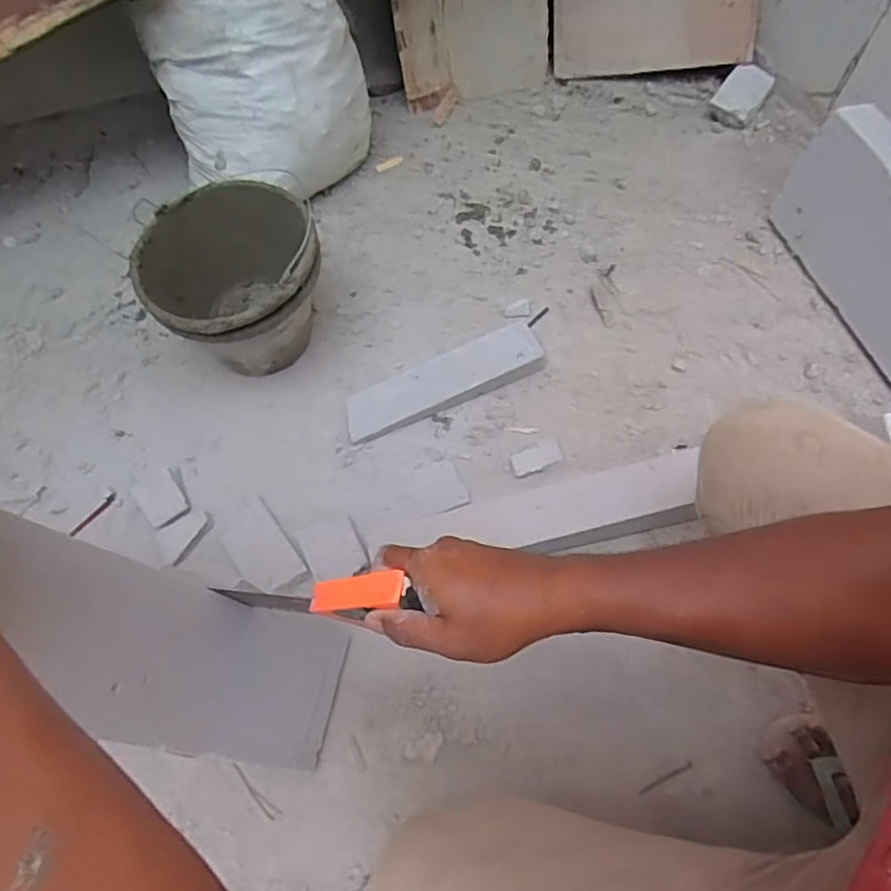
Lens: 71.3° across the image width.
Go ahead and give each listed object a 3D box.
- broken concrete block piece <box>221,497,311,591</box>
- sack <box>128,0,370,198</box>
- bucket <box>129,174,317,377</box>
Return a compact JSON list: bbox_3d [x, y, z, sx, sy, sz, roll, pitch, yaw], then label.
[{"bbox_3d":[-0.252,0.138,0.846,0.077,0.006,0.149,-25,51,-25],"label":"broken concrete block piece"},{"bbox_3d":[-0.294,-0.618,0.957,0.332,0.423,0.204,-23,64,-11],"label":"sack"},{"bbox_3d":[-0.297,-0.225,0.912,0.239,0.179,0.231,-1,63,1],"label":"bucket"}]

